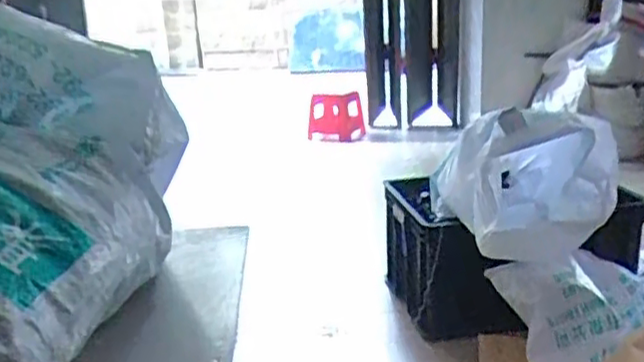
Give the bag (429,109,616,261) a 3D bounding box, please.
[{"bbox_3d":[0.457,-0.021,1.540,0.354,0.295,0.430,-4,16,-6],"label":"bag"}]

